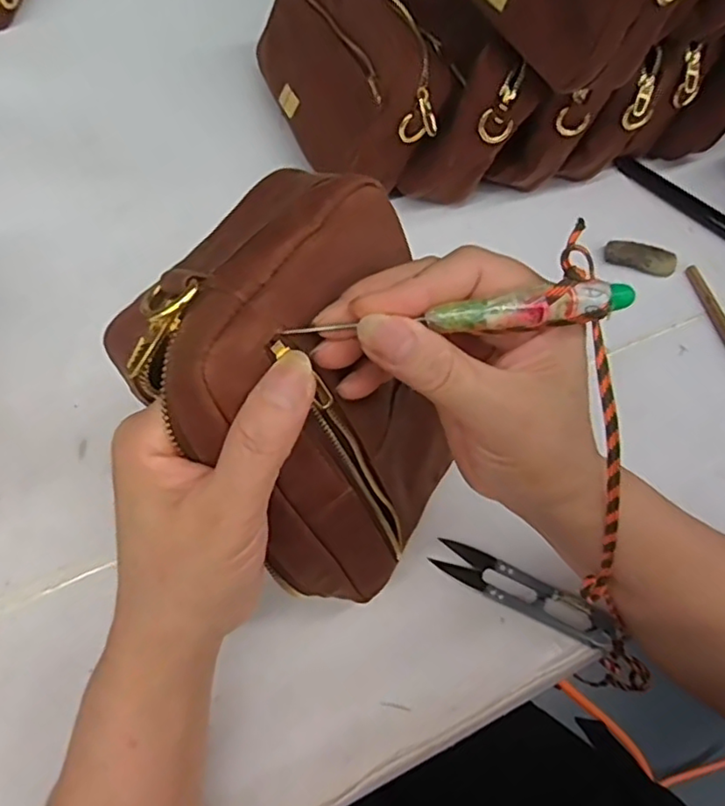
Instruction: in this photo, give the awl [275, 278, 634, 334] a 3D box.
[{"bbox_3d":[0.031,-0.030,0.213,0.120,0.009,0.011,-5,61,4],"label":"awl"}]

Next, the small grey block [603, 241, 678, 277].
[{"bbox_3d":[0.215,-0.111,0.482,0.054,0.011,0.023,18,61,6],"label":"small grey block"}]

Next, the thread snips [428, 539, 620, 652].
[{"bbox_3d":[0.091,0.106,0.351,0.104,0.009,0.022,26,62,10],"label":"thread snips"}]

